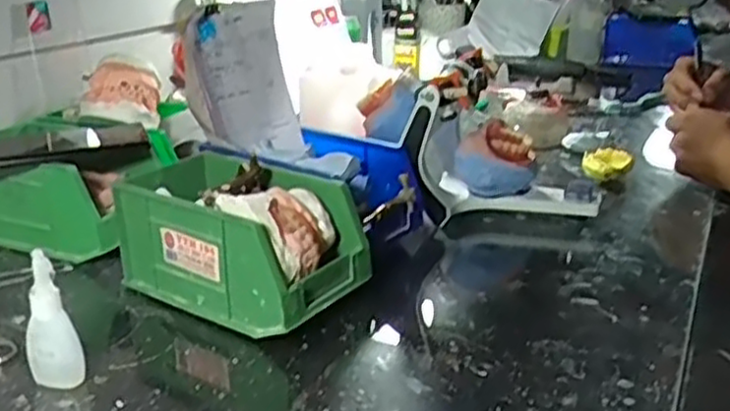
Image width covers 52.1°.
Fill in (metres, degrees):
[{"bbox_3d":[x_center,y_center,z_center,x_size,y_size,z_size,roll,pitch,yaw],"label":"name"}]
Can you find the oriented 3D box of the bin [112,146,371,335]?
[{"bbox_3d":[-0.094,0.024,0.564,0.178,0.088,0.101,14,25,32],"label":"bin"}]

